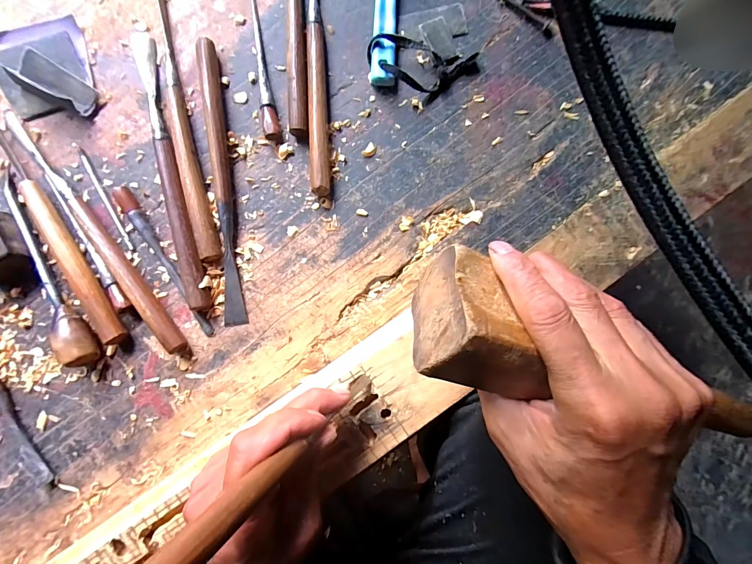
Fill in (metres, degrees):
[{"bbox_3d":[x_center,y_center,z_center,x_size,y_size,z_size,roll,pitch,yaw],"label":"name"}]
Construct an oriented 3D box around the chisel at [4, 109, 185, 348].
[{"bbox_3d":[-0.248,-0.044,0.314,0.019,0.020,0.259,-39,88,-3],"label":"chisel"}]

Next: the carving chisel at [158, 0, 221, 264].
[{"bbox_3d":[-0.177,-0.139,0.325,0.020,0.017,0.250,-14,86,-2],"label":"carving chisel"}]

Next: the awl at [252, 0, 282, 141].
[{"bbox_3d":[-0.106,-0.204,0.332,0.013,0.012,0.152,-10,86,-2],"label":"awl"}]

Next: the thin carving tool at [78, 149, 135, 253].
[{"bbox_3d":[-0.245,-0.076,0.327,0.006,0.004,0.105,-28,87,-3],"label":"thin carving tool"}]

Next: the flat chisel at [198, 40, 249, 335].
[{"bbox_3d":[-0.137,-0.089,0.323,0.019,0.015,0.254,-6,86,-1],"label":"flat chisel"}]

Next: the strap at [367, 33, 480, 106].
[{"bbox_3d":[0.043,-0.205,0.336,0.095,0.015,0.057,30,86,1],"label":"strap"}]

